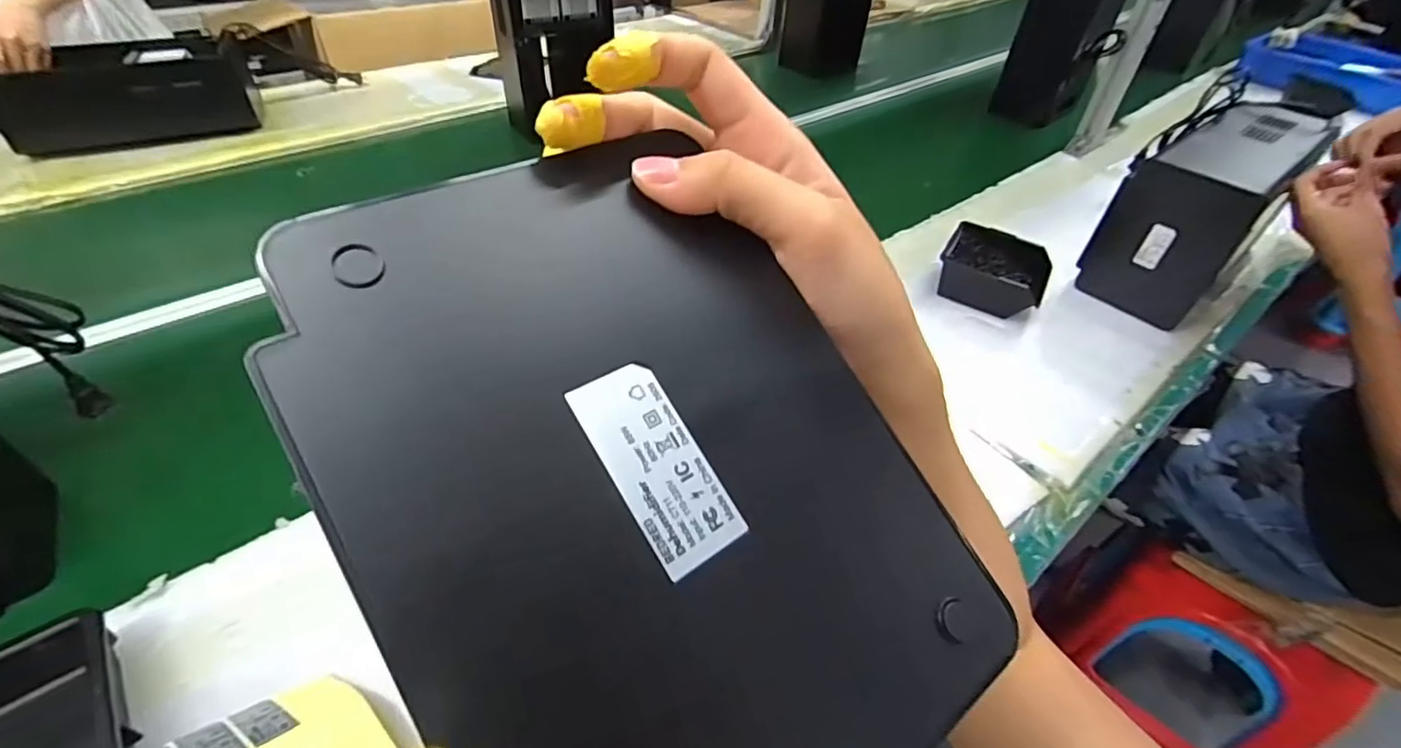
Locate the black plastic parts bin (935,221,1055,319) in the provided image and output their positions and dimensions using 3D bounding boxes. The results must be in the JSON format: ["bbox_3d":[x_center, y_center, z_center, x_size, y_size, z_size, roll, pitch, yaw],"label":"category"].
[{"bbox_3d":[0.400,-0.142,0.820,0.133,0.053,0.131,24,46,22],"label":"black plastic parts bin"}]

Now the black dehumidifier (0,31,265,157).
[{"bbox_3d":[-1.030,-0.512,1.099,0.370,0.136,0.149,-22,47,-25],"label":"black dehumidifier"}]

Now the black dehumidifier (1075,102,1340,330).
[{"bbox_3d":[0.697,-0.231,0.843,0.372,0.196,0.138,-29,50,-31],"label":"black dehumidifier"}]

